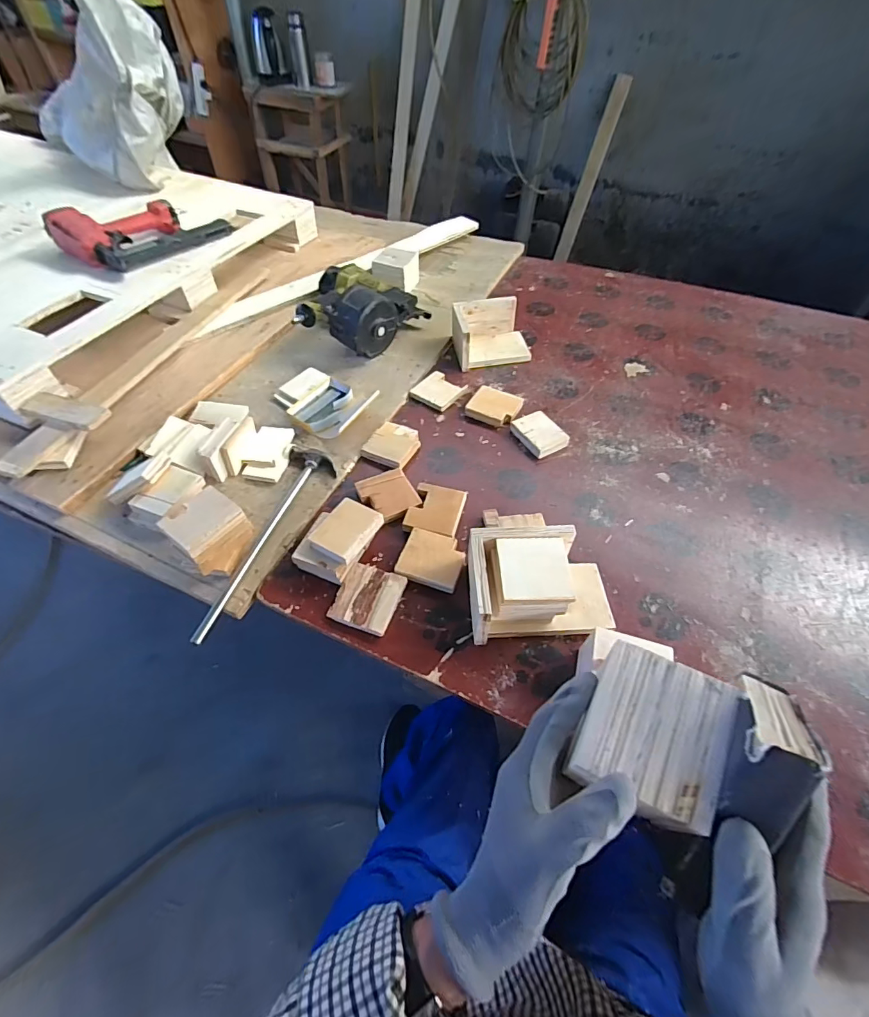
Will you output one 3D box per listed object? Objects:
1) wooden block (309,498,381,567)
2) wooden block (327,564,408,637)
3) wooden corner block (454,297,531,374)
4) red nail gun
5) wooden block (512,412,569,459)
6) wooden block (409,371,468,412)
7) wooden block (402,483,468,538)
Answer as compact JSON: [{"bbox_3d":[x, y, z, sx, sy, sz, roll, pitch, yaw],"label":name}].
[{"bbox_3d":[-0.127,0.029,0.668,0.068,0.026,0.093,26,60,18],"label":"wooden block"},{"bbox_3d":[-0.095,0.126,0.649,0.087,0.011,0.092,17,54,10],"label":"wooden block"},{"bbox_3d":[0.124,-0.390,1.008,0.159,0.096,0.138,-6,54,-7],"label":"wooden corner block"},{"bbox_3d":[-0.644,-0.628,1.024,0.354,0.086,0.190,-30,60,-23],"label":"red nail gun"},{"bbox_3d":[0.195,-0.139,0.859,0.073,0.028,0.097,-27,59,-21],"label":"wooden block"},{"bbox_3d":[0.007,-0.242,0.939,0.088,0.013,0.092,35,59,22],"label":"wooden block"},{"bbox_3d":[0.002,0.001,0.741,0.083,0.014,0.096,14,54,7],"label":"wooden block"}]

